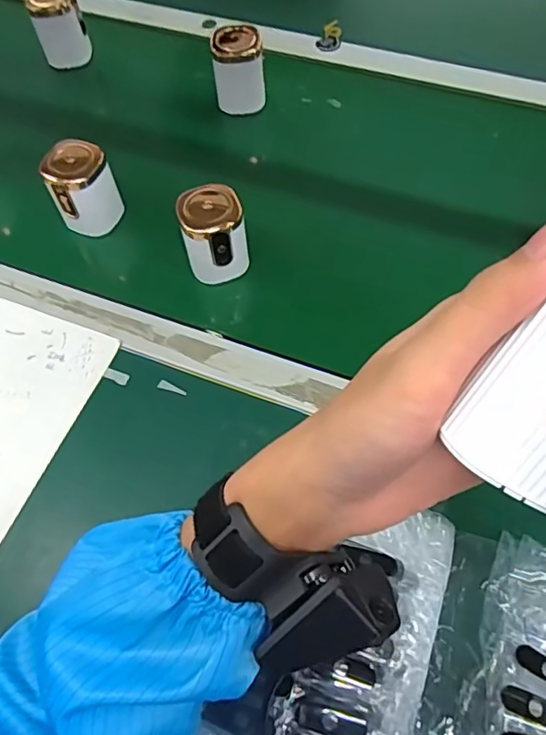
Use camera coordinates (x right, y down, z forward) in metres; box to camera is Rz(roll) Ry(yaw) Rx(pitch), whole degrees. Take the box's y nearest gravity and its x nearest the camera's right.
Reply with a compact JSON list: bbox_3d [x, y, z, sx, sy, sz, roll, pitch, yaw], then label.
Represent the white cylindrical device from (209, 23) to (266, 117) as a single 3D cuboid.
[{"bbox_3d":[-0.036,-0.331,0.627,0.054,0.079,0.041,-2,63,1],"label":"white cylindrical device"}]

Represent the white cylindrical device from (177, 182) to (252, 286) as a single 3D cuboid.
[{"bbox_3d":[-0.053,-0.120,0.506,0.055,0.072,0.051,-1,63,1],"label":"white cylindrical device"}]

